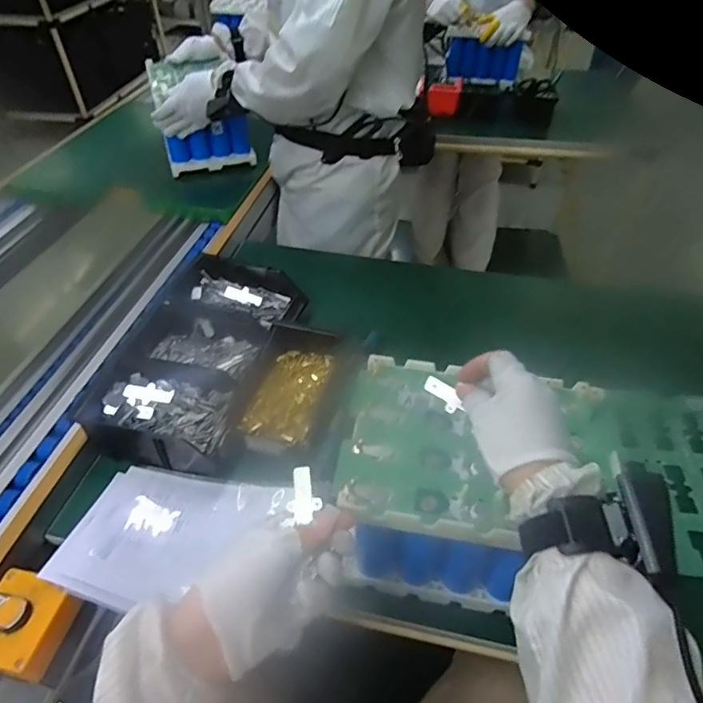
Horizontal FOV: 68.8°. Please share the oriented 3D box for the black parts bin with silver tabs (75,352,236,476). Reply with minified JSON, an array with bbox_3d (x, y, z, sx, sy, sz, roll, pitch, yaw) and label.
[{"bbox_3d":[-0.230,0.074,0.637,0.175,0.059,0.122,9,46,9],"label":"black parts bin with silver tabs"}]

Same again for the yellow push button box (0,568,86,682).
[{"bbox_3d":[-0.302,0.249,0.472,0.086,0.046,0.081,12,46,12],"label":"yellow push button box"}]

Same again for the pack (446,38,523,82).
[{"bbox_3d":[0.382,-0.837,1.480,0.209,0.091,0.060,4,45,4],"label":"pack"}]

